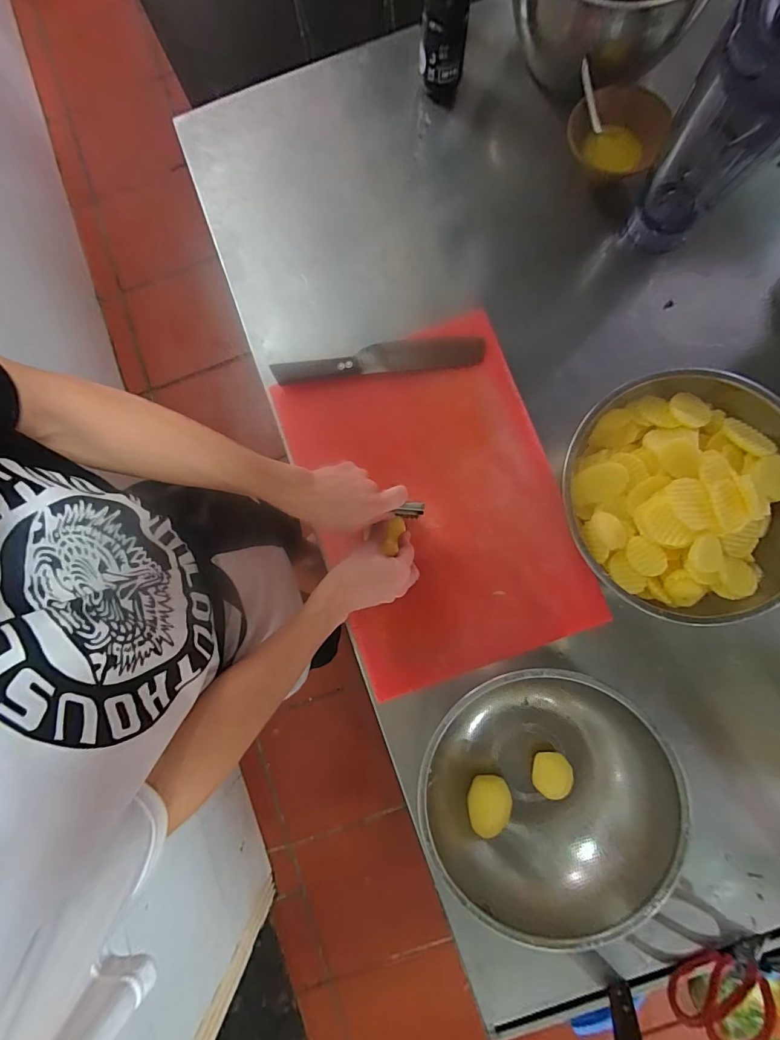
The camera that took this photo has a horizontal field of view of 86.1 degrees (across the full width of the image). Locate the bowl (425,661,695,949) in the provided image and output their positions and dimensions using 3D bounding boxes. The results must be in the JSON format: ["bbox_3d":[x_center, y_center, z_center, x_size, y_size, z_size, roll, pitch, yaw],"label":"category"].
[{"bbox_3d":[0.186,0.344,0.537,0.284,0.130,0.284,0,85,4],"label":"bowl"}]

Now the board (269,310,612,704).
[{"bbox_3d":[0.061,-0.026,0.612,0.343,0.024,0.475,-21,81,5],"label":"board"}]

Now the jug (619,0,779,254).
[{"bbox_3d":[0.426,-0.488,0.545,0.132,0.275,0.127,31,83,5],"label":"jug"}]

